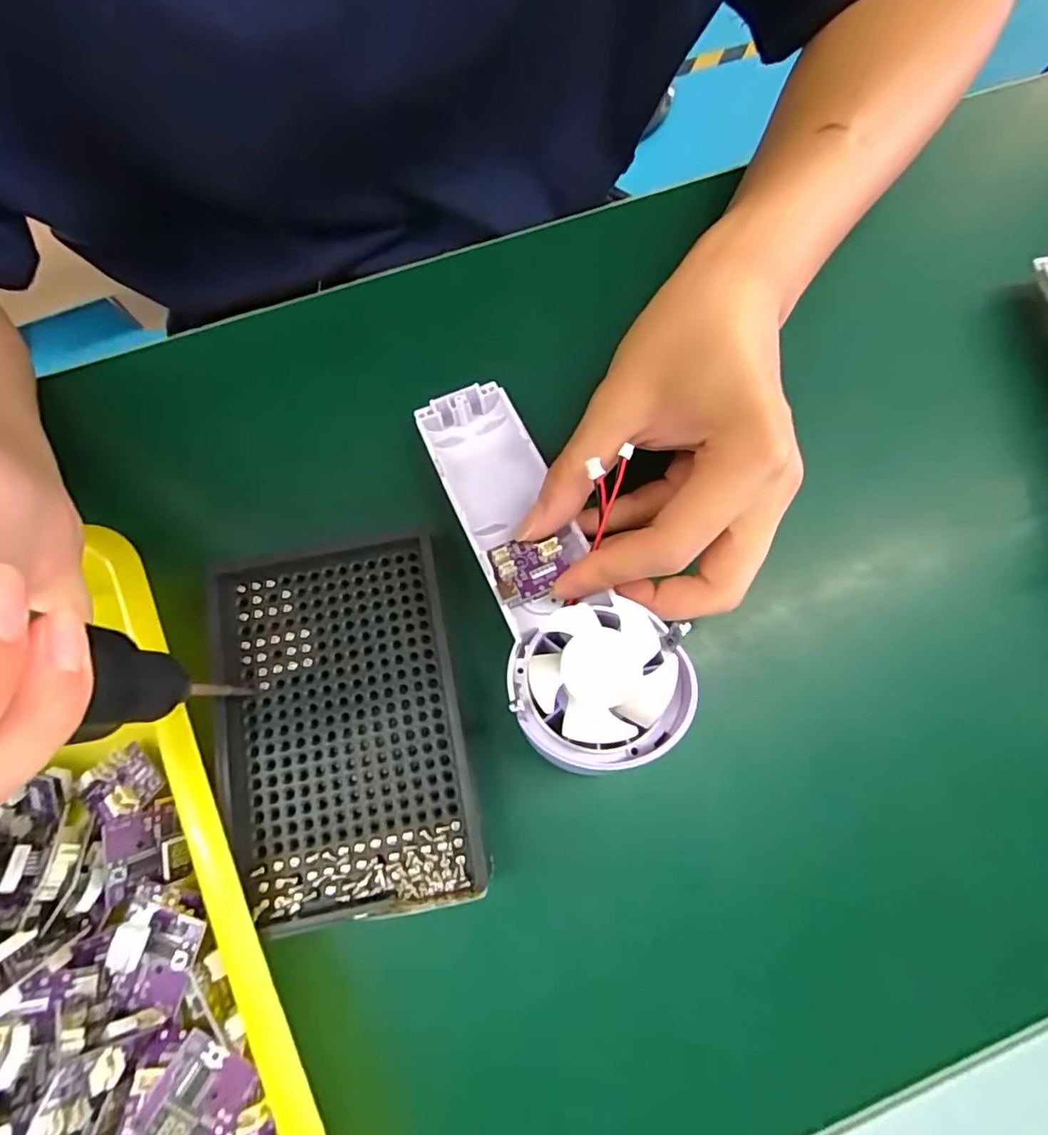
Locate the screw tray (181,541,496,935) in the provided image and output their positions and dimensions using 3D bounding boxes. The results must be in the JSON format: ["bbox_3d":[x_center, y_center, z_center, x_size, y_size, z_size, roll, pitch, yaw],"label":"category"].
[{"bbox_3d":[-0.071,0.058,0.211,0.092,0.013,0.137,-11,75,-3],"label":"screw tray"}]

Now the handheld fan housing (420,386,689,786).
[{"bbox_3d":[0.006,-0.009,0.216,0.061,0.037,0.174,-21,59,-6],"label":"handheld fan housing"}]

